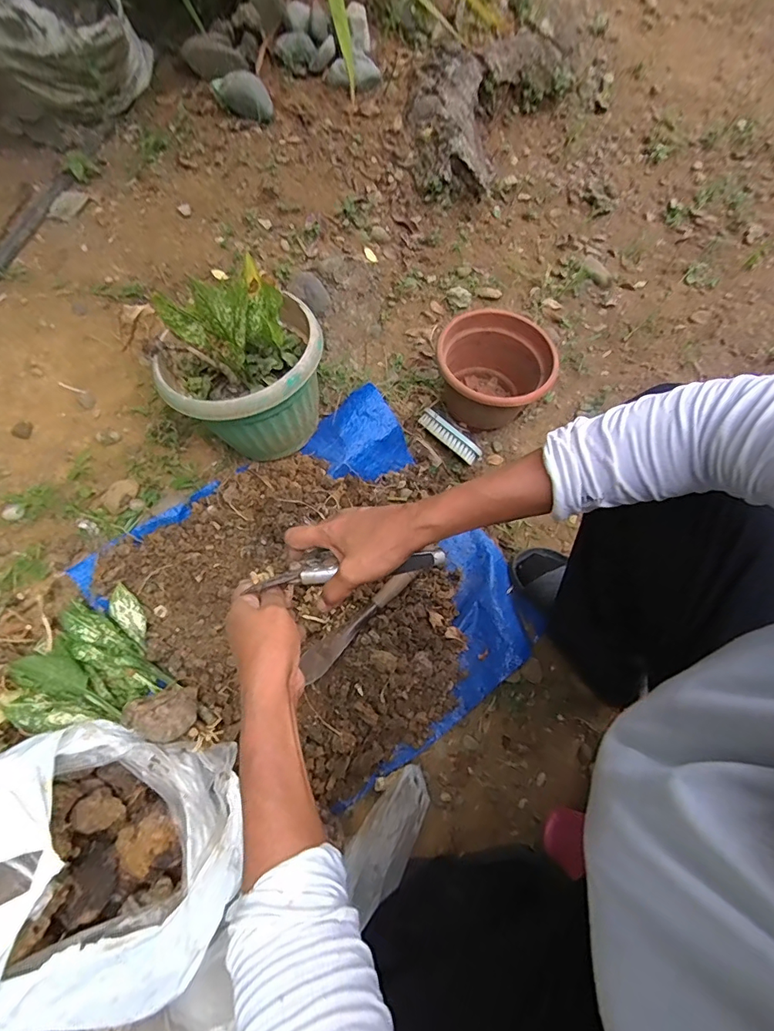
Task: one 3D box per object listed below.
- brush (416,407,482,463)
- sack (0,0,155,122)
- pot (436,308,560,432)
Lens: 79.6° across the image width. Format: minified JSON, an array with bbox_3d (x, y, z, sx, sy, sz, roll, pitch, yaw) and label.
[{"bbox_3d":[0.109,-0.141,0.821,0.127,0.037,0.029,41,73,16],"label":"brush"},{"bbox_3d":[-0.587,-0.849,0.852,0.250,0.226,0.195,-10,67,-4],"label":"sack"},{"bbox_3d":[0.183,-0.239,0.834,0.185,0.152,0.187,0,67,0],"label":"pot"}]

